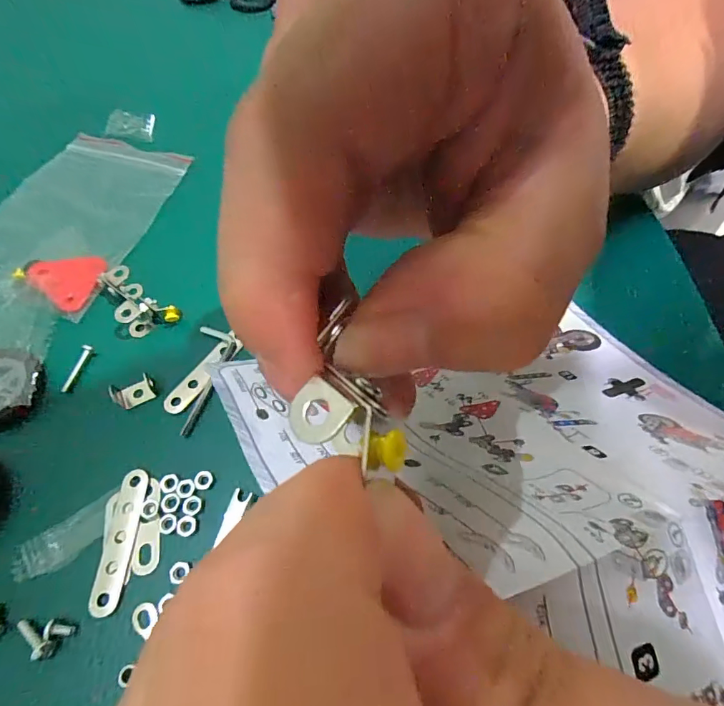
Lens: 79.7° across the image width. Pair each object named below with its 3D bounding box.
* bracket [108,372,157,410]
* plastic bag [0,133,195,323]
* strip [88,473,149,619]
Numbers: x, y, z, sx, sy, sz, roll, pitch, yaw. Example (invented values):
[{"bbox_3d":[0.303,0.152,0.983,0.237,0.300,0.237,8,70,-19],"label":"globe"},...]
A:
[{"bbox_3d":[-0.099,0.017,0.187,0.019,0.006,0.012,-15,59,-7],"label":"bracket"},{"bbox_3d":[-0.156,-0.076,0.237,0.080,0.009,0.114,16,61,5],"label":"plastic bag"},{"bbox_3d":[-0.089,0.067,0.159,0.011,0.004,0.048,-1,58,2],"label":"strip"}]

